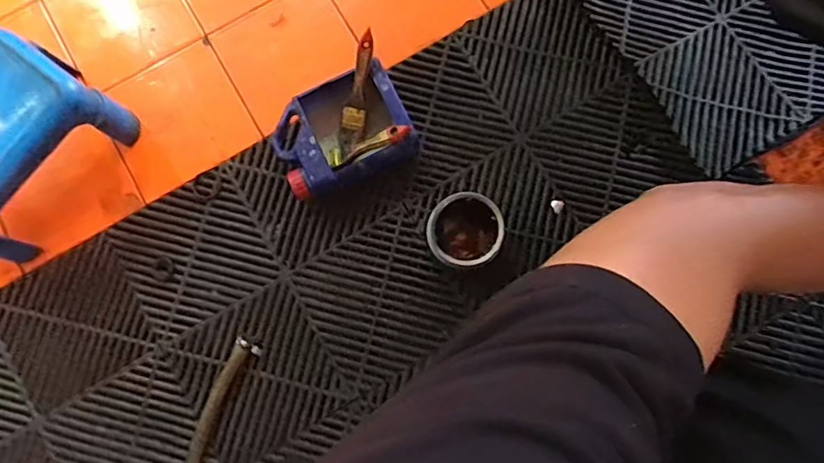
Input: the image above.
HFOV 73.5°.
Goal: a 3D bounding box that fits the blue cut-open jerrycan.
[{"bbox_3d":[-0.099,-0.142,0.802,0.188,0.075,0.141,-21,79,-3],"label":"blue cut-open jerrycan"}]

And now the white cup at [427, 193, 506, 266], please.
[{"bbox_3d":[0.073,0.002,0.759,0.096,0.096,0.100,39,82,8],"label":"white cup"}]

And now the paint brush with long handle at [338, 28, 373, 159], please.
[{"bbox_3d":[-0.078,-0.194,0.787,0.036,0.016,0.170,14,107,4],"label":"paint brush with long handle"}]

